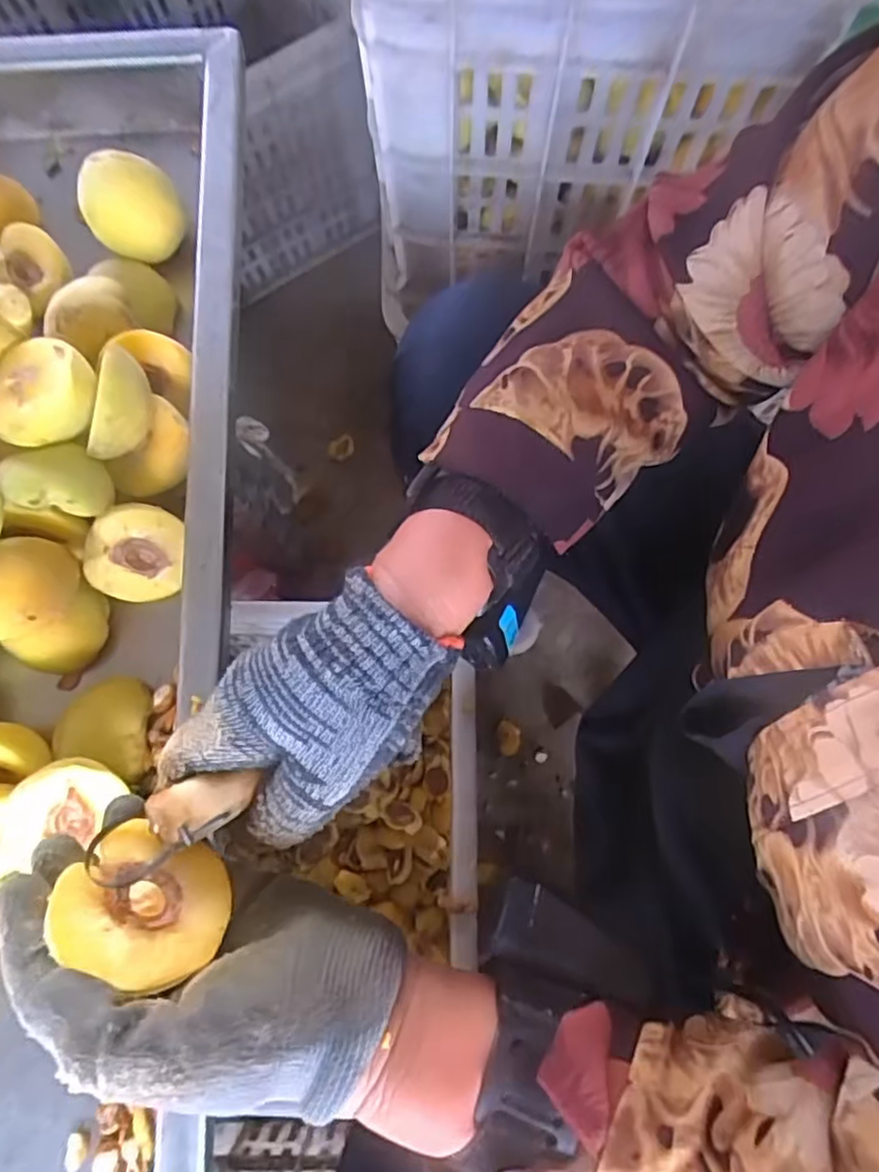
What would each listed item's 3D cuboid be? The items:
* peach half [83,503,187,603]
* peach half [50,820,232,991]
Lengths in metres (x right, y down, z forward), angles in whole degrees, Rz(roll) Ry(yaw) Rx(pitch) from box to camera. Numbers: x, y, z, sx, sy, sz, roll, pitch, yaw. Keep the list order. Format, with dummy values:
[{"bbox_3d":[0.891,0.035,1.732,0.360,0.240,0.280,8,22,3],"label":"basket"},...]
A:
[{"bbox_3d":[-0.178,-0.023,0.390,0.052,0.028,0.060,9,116,-17],"label":"peach half"},{"bbox_3d":[-0.114,0.126,0.253,0.055,0.030,0.052,28,39,-1],"label":"peach half"}]

